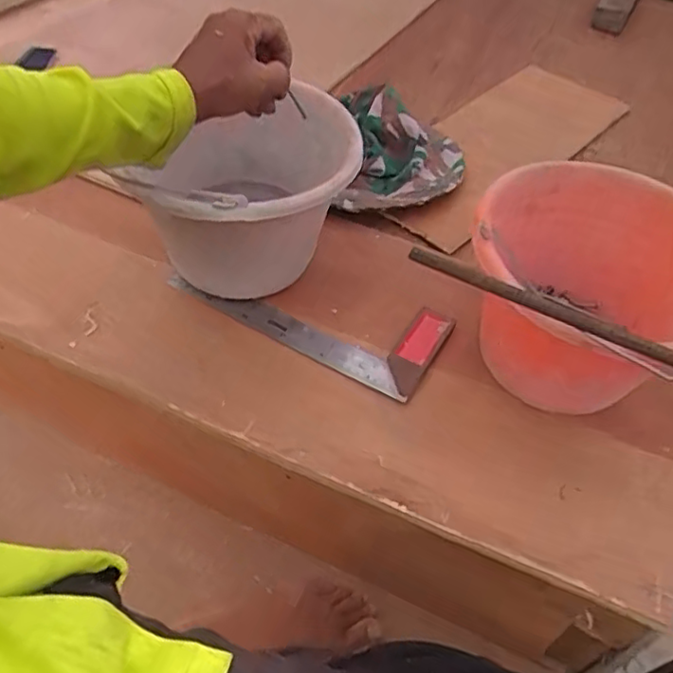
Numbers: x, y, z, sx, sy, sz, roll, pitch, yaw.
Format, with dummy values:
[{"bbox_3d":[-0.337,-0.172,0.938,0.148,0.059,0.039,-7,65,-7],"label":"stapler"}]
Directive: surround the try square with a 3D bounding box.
[{"bbox_3d":[-0.028,-0.034,0.699,0.292,0.014,0.118,26,53,17],"label":"try square"}]

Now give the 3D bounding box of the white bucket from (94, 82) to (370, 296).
[{"bbox_3d":[-0.092,-0.141,0.678,0.212,0.177,0.231,2,50,-2],"label":"white bucket"}]

